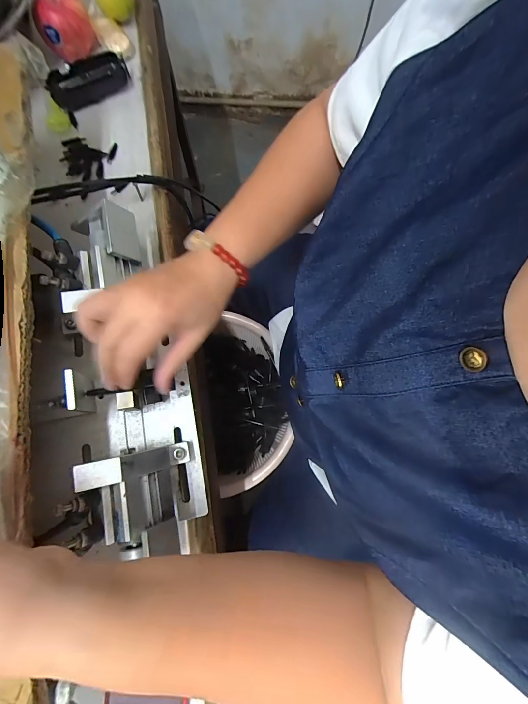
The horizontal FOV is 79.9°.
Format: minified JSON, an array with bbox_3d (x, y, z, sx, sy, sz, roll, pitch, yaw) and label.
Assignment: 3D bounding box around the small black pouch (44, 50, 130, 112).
[{"bbox_3d":[-0.253,-0.390,0.448,0.108,0.020,0.062,-31,79,-8],"label":"small black pouch"}]

